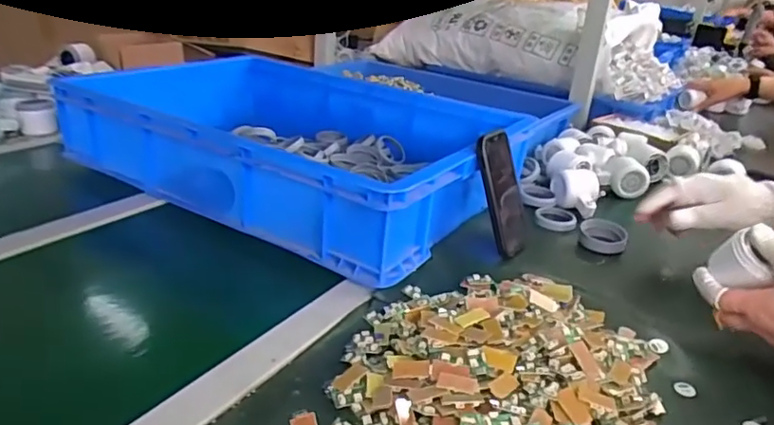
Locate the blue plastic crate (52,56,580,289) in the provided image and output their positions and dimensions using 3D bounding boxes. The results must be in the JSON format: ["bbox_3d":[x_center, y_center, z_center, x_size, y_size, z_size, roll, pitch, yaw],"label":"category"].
[{"bbox_3d":[-0.124,-0.108,0.853,0.559,0.117,0.399,18,27,27],"label":"blue plastic crate"}]

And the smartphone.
[{"bbox_3d":[0.143,-0.023,0.706,0.011,0.150,0.069,-6,11,42],"label":"smartphone"}]

